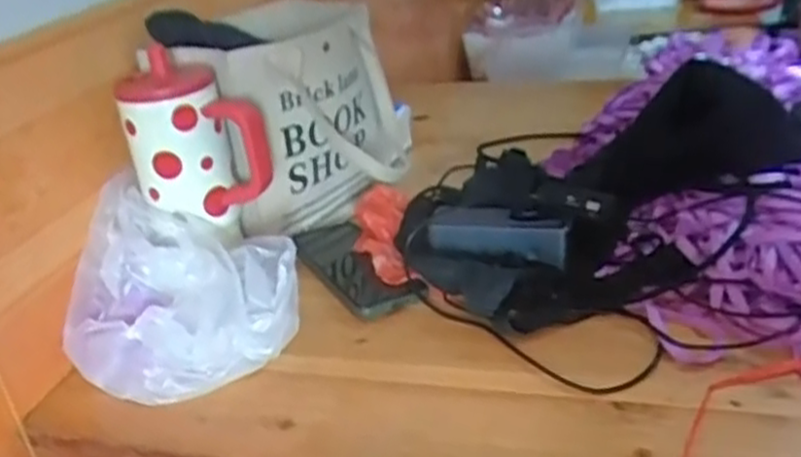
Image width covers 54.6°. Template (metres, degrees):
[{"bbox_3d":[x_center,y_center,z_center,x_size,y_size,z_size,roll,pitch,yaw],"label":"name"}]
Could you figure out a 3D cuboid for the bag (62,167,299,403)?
[{"bbox_3d":[-0.179,0.052,0.658,0.201,0.111,0.168,-3,28,8],"label":"bag"}]

